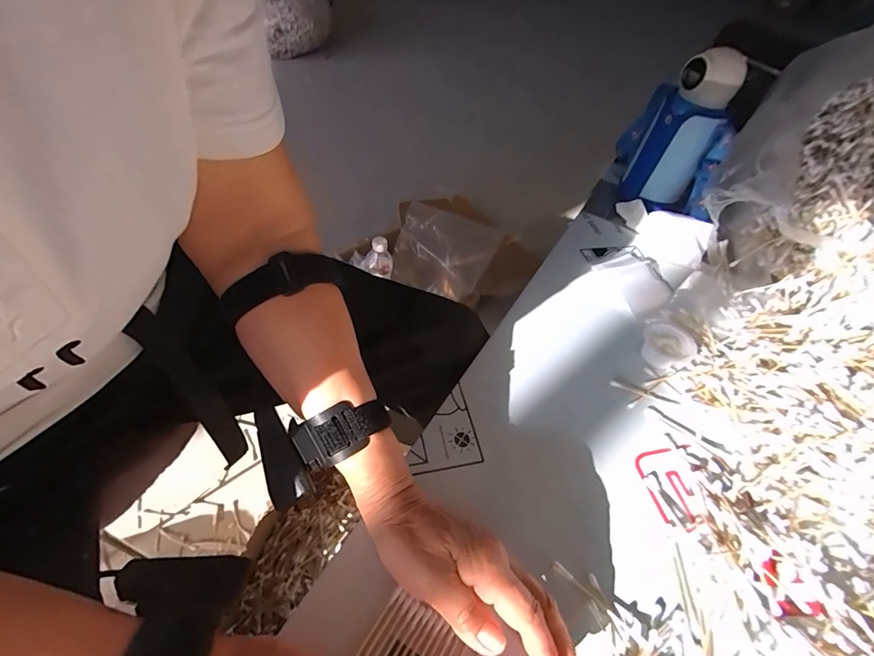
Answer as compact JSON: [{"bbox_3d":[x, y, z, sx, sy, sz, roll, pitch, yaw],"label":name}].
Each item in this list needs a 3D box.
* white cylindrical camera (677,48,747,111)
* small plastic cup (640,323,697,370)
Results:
[{"bbox_3d":[0.366,-0.335,0.548,0.074,0.058,0.069,25,51,12],"label":"white cylindrical camera"},{"bbox_3d":[0.251,0.020,0.453,0.052,0.026,0.050,4,50,-5],"label":"small plastic cup"}]

